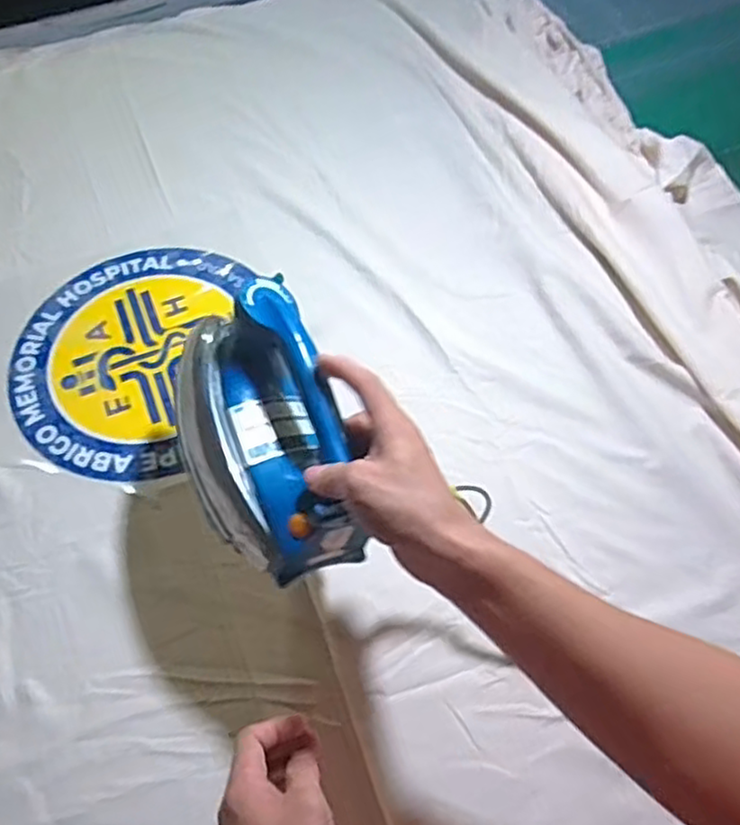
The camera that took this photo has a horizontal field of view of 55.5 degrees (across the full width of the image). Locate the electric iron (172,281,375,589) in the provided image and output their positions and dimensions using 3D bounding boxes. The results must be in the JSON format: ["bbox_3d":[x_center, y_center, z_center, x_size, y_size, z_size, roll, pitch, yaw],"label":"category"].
[{"bbox_3d":[-0.075,0.004,0.529,0.132,0.089,0.235,-35,69,18],"label":"electric iron"}]

